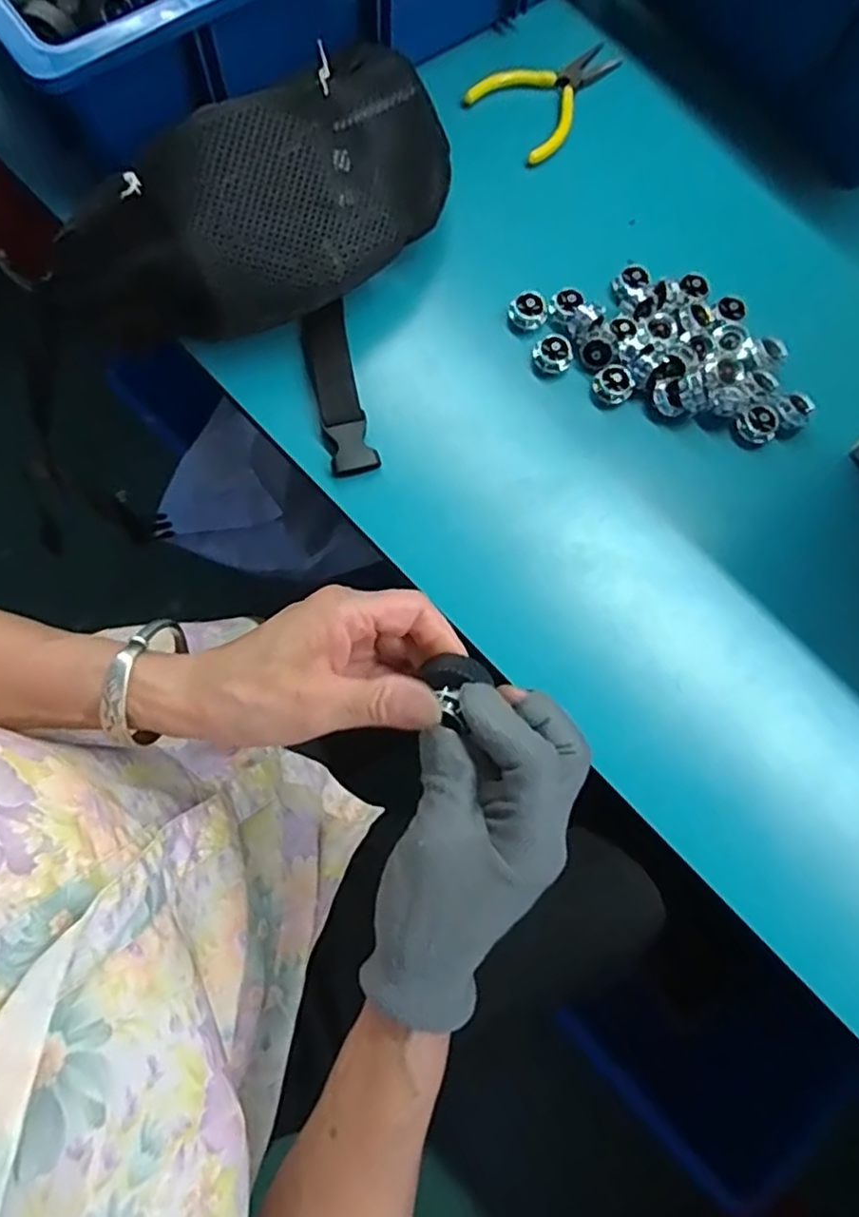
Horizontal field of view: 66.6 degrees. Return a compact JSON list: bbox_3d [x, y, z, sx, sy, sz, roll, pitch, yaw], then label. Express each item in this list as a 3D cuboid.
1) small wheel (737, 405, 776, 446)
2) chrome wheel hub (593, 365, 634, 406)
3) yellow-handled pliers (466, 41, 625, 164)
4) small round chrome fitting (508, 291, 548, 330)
[{"bbox_3d":[0.214,-0.119,0.426,0.022,0.010,0.022,0,76,-2],"label":"small wheel"},{"bbox_3d":[0.121,-0.147,0.430,0.023,0.010,0.024,0,76,-2],"label":"chrome wheel hub"},{"bbox_3d":[0.096,-0.390,0.493,0.119,0.011,0.077,-39,80,-10],"label":"yellow-handled pliers"},{"bbox_3d":[0.067,-0.201,0.440,0.025,0.013,0.021,12,76,1],"label":"small round chrome fitting"}]

